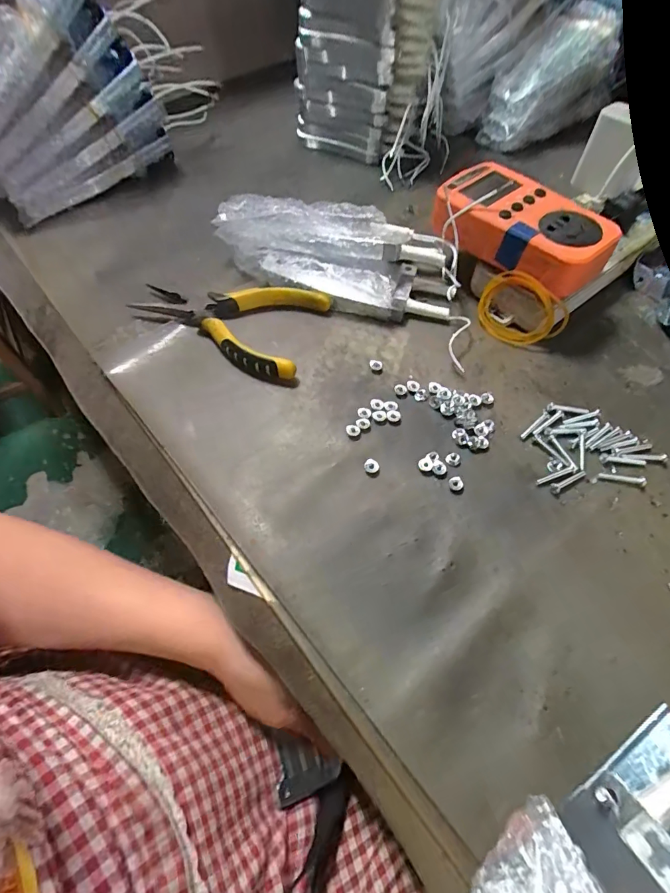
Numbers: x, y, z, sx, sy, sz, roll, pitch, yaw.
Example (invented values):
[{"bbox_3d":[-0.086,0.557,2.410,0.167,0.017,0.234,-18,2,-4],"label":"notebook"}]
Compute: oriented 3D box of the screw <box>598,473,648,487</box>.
[{"bbox_3d":[0.182,0.019,0.278,0.028,0.004,0.006,12,61,8],"label":"screw"}]

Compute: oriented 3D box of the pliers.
[{"bbox_3d":[-0.087,-0.101,0.345,0.145,0.017,0.085,13,61,9],"label":"pliers"}]

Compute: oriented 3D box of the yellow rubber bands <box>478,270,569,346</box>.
[{"bbox_3d":[0.140,-0.102,0.332,0.063,0.048,0.018,30,36,20],"label":"yellow rubber bands"}]

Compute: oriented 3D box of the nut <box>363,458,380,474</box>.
[{"bbox_3d":[0.024,0.012,0.284,0.009,0.005,0.009,-1,60,1],"label":"nut"}]

